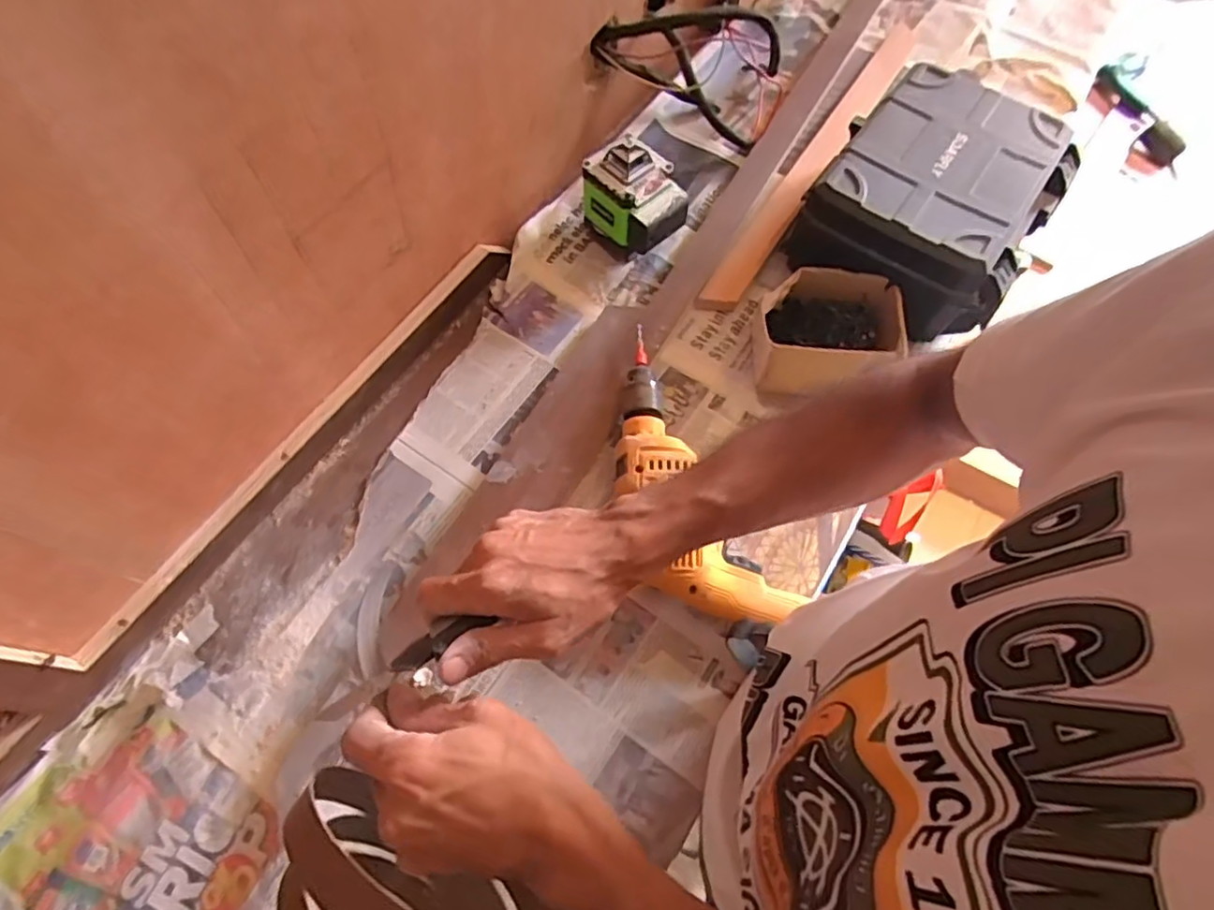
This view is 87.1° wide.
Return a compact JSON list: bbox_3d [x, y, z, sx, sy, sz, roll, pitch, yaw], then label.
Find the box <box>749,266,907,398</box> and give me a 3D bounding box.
[{"bbox_3d":[0.240,-0.126,0.697,0.159,0.080,0.120,6,66,2],"label":"box"}]

